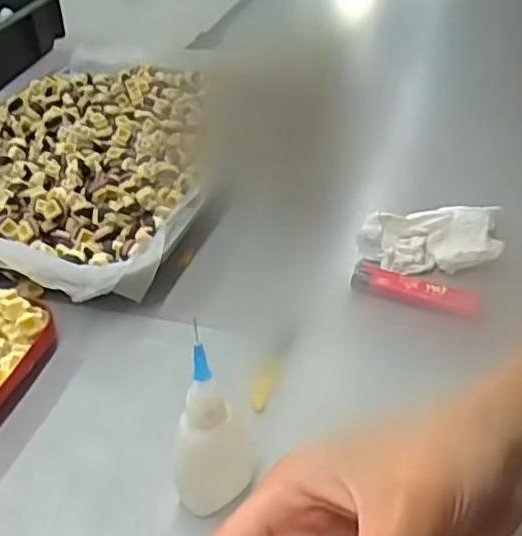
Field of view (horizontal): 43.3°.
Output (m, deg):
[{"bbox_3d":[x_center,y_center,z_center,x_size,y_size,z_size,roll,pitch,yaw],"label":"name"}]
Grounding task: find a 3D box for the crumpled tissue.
[{"bbox_3d":[0.108,-0.018,0.428,0.088,0.031,0.036,-2,36,19],"label":"crumpled tissue"}]

